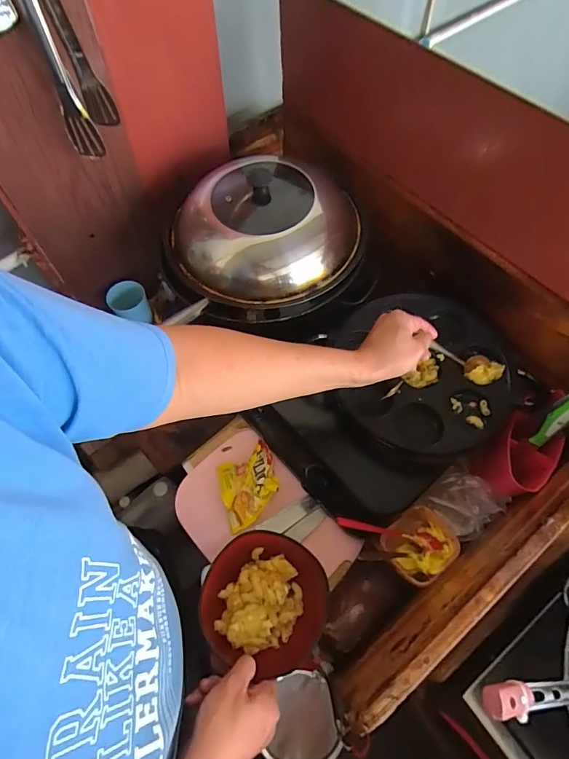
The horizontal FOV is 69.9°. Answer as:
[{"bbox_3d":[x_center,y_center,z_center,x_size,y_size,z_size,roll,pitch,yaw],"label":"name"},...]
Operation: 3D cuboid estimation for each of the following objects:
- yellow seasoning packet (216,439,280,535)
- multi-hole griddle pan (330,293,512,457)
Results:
[{"bbox_3d":[-0.060,0.185,0.712,0.100,0.029,0.124,-19,64,-8],"label":"yellow seasoning packet"},{"bbox_3d":[0.210,-0.014,0.635,0.260,0.046,0.255,-1,63,1],"label":"multi-hole griddle pan"}]

